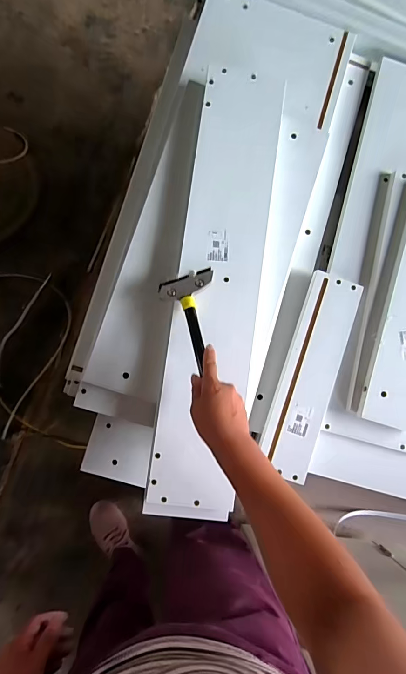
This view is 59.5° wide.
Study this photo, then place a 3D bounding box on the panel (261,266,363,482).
[{"bbox_3d":[0.205,0.069,0.678,0.102,0.019,0.384,20,84,-7],"label":"panel"}]

